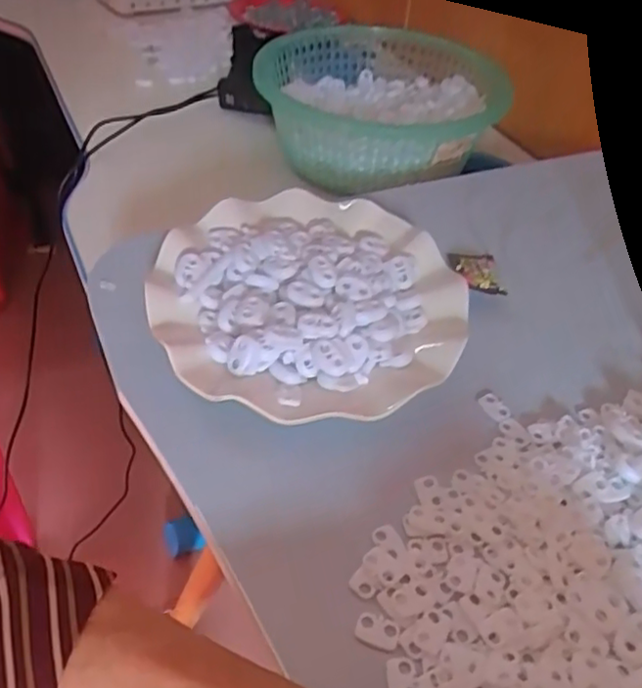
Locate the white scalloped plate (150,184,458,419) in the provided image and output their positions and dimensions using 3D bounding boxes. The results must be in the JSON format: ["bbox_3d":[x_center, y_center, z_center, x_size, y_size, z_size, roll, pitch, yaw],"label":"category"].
[{"bbox_3d":[-0.005,-0.027,0.377,0.172,0.030,0.171,3,45,-3],"label":"white scalloped plate"}]

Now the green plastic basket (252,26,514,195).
[{"bbox_3d":[0.049,-0.231,0.624,0.208,0.077,0.208,-5,46,-10],"label":"green plastic basket"}]

